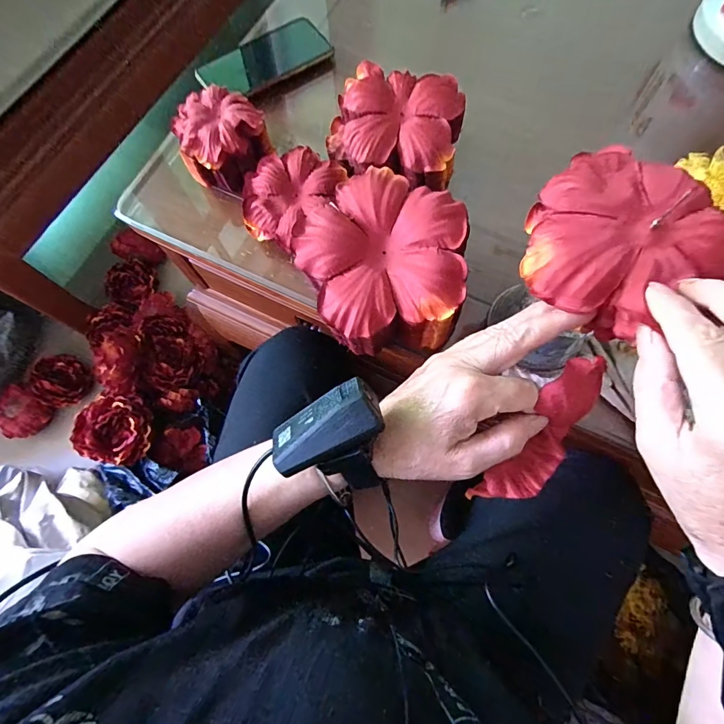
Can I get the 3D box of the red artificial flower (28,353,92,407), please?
[{"bbox_3d":[-0.668,0.045,0.887,0.105,0.074,0.114,-42,76,-10],"label":"red artificial flower"}]

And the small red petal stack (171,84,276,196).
[{"bbox_3d":[-0.145,-0.226,0.414,0.088,0.064,0.080,13,74,6],"label":"small red petal stack"}]

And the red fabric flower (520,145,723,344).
[{"bbox_3d":[0.157,-0.072,0.242,0.108,0.029,0.103,40,78,12],"label":"red fabric flower"}]

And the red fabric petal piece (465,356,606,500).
[{"bbox_3d":[0.115,0.048,0.257,0.035,0.016,0.115,28,112,10],"label":"red fabric petal piece"}]

